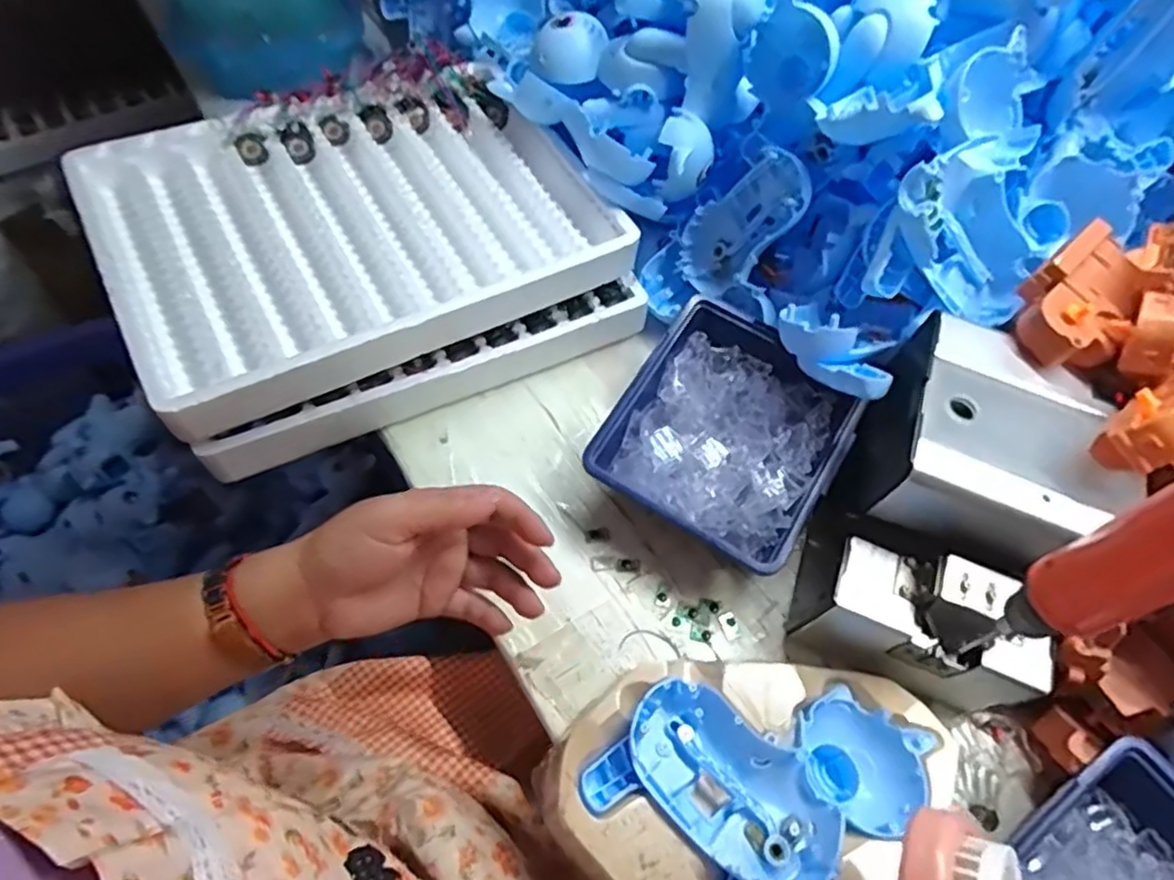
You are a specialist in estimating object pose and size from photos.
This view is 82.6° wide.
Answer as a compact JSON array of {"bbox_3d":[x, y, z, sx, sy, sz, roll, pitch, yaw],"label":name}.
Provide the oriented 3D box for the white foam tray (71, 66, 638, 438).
[{"bbox_3d":[-0.166,-0.167,0.499,0.335,0.041,0.241,-26,64,-19],"label":"white foam tray"}]

